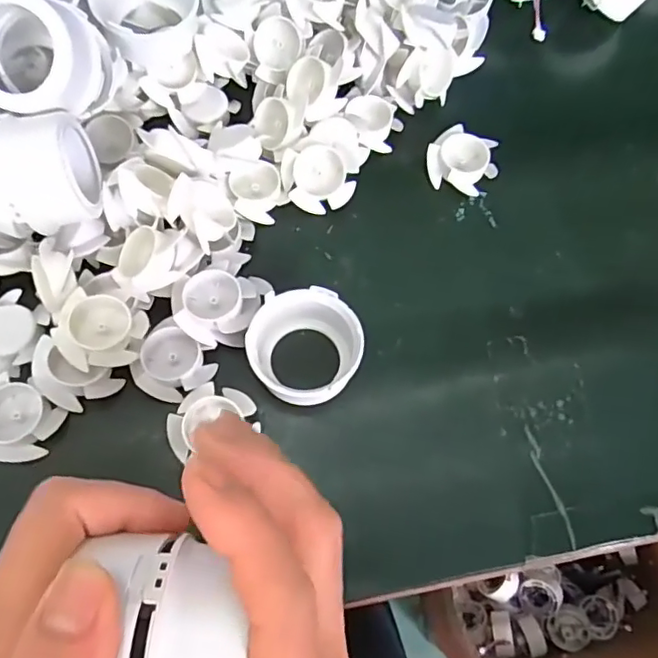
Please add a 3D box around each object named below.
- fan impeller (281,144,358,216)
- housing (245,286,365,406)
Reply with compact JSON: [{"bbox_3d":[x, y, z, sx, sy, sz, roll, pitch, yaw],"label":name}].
[{"bbox_3d":[-0.006,-0.083,0.312,0.035,0.016,0.036,-3,99,-21],"label":"fan impeller"},{"bbox_3d":[-0.012,0.009,0.277,0.053,0.028,0.050,-4,71,-6],"label":"housing"}]

